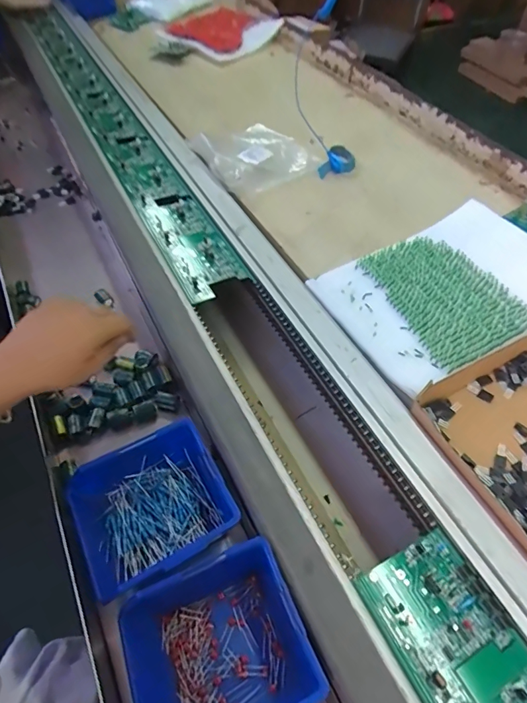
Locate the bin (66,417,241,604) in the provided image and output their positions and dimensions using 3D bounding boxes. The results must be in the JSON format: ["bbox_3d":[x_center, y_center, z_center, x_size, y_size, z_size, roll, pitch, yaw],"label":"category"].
[{"bbox_3d":[-0.102,0.146,0.402,0.139,0.058,0.121,-21,54,-20],"label":"bin"}]

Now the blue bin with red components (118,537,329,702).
[{"bbox_3d":[-0.036,0.237,0.339,0.128,0.066,0.120,-18,53,-18],"label":"blue bin with red components"}]

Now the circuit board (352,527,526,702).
[{"bbox_3d":[0.167,0.251,0.317,0.094,0.017,0.213,-21,54,-20],"label":"circuit board"}]

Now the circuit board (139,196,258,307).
[{"bbox_3d":[-0.106,-0.158,0.632,0.097,0.014,0.226,-20,54,-20],"label":"circuit board"}]

